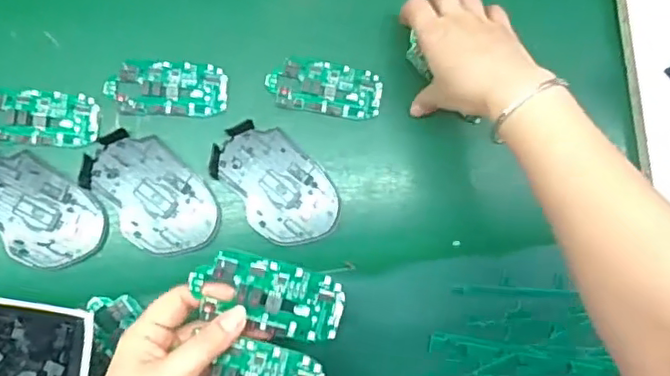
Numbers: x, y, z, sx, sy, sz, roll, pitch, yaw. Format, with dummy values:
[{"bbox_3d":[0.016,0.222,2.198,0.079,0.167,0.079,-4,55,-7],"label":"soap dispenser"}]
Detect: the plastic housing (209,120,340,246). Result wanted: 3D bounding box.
[{"bbox_3d":[-0.049,-0.004,0.515,0.072,0.006,0.113,-41,91,-8],"label":"plastic housing"}]

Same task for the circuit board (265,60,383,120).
[{"bbox_3d":[-0.008,-0.086,0.525,0.098,0.005,0.046,9,85,-7],"label":"circuit board"}]

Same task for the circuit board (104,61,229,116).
[{"bbox_3d":[-0.140,-0.084,0.511,0.097,0.004,0.044,1,86,-7],"label":"circuit board"}]

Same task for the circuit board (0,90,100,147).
[{"bbox_3d":[-0.246,-0.058,0.498,0.098,0.007,0.044,3,85,-7],"label":"circuit board"}]

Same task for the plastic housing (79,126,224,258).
[{"bbox_3d":[-0.152,0.006,0.506,0.116,0.004,0.073,45,82,-2],"label":"plastic housing"}]

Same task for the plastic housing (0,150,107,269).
[{"bbox_3d":[-0.247,0.017,0.495,0.118,0.007,0.071,36,82,-3],"label":"plastic housing"}]

